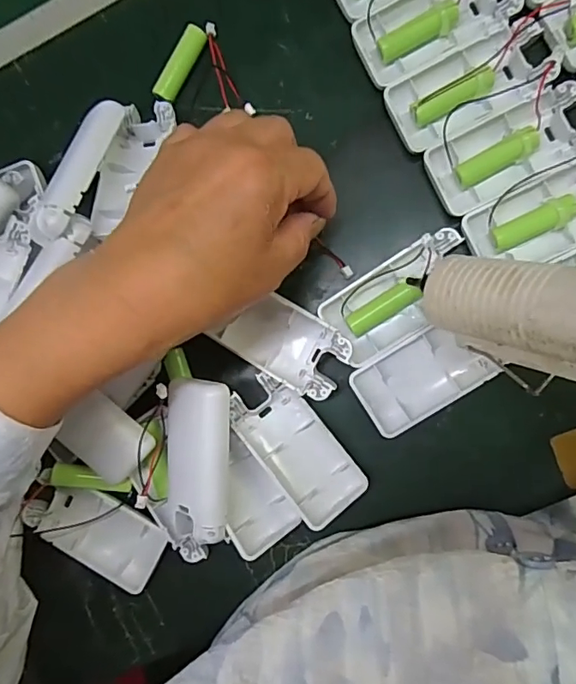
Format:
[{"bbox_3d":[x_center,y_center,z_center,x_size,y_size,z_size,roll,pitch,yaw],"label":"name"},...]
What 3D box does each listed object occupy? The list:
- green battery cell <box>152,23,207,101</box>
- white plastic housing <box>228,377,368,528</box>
[{"bbox_3d":[-0.069,-0.180,0.324,0.013,0.010,0.049,29,93,7],"label":"green battery cell"},{"bbox_3d":[0.005,0.066,0.308,0.041,0.015,0.093,-39,84,5],"label":"white plastic housing"}]

